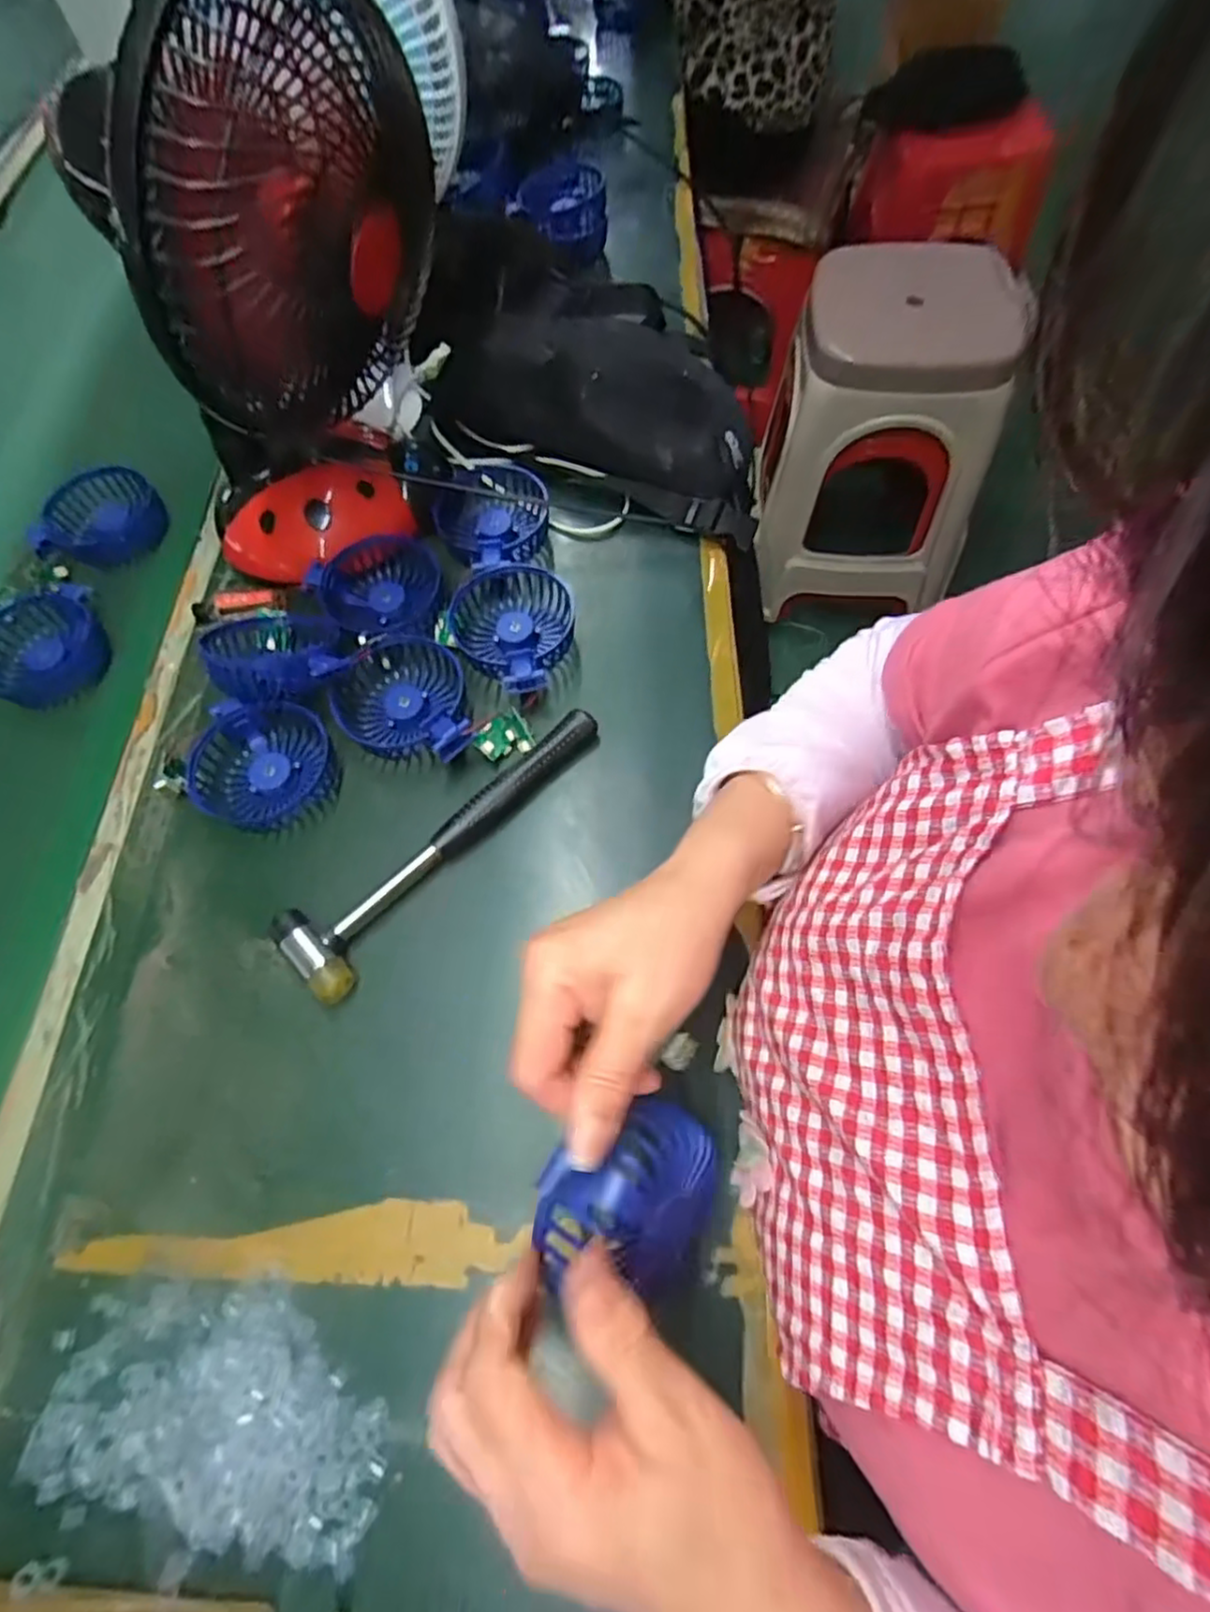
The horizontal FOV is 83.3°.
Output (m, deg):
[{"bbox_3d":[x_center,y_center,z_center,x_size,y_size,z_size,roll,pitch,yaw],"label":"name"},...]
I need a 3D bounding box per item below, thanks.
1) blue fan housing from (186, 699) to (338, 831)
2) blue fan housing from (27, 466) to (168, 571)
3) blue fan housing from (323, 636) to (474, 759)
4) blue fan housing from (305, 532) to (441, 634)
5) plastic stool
[{"bbox_3d":[-0.233,-0.027,0.468,0.084,0.031,0.087,1,65,4],"label":"blue fan housing"},{"bbox_3d":[-0.443,-0.250,0.596,0.103,0.035,0.103,-41,69,-15],"label":"blue fan housing"},{"bbox_3d":[-0.147,-0.074,0.481,0.090,0.028,0.106,-16,65,-4],"label":"blue fan housing"},{"bbox_3d":[-0.175,-0.170,0.515,0.090,0.027,0.082,-1,65,3],"label":"blue fan housing"},{"bbox_3d":[0.432,-0.580,1.118,0.308,0.479,0.272,-3,65,2],"label":"plastic stool"}]

